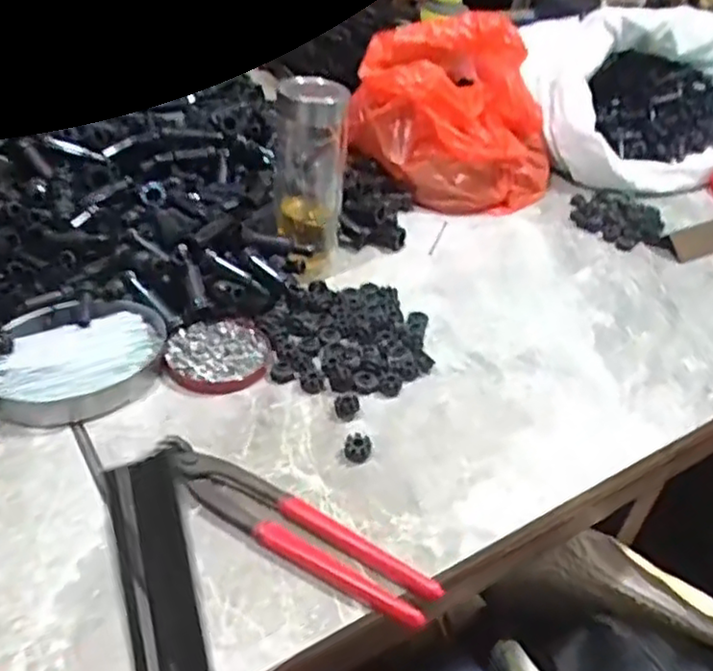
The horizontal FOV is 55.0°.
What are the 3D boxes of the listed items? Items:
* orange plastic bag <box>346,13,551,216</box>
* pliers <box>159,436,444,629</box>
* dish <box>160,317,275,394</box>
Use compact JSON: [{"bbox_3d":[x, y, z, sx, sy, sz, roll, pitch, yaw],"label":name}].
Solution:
[{"bbox_3d":[0.133,-0.292,0.878,0.251,0.163,0.314,15,38,10],"label":"orange plastic bag"},{"bbox_3d":[-0.043,0.117,0.425,0.196,0.015,0.035,26,41,22],"label":"pliers"},{"bbox_3d":[-0.112,0.014,0.551,0.086,0.012,0.074,-16,43,-28],"label":"dish"}]

